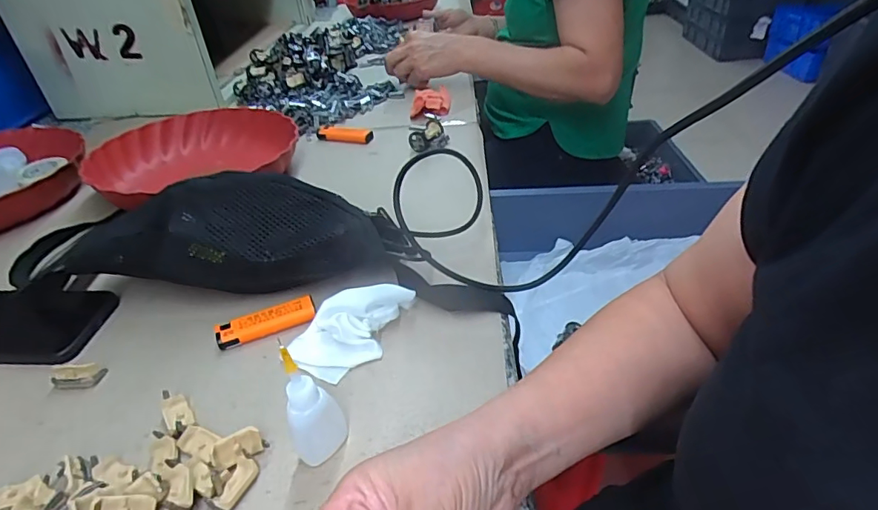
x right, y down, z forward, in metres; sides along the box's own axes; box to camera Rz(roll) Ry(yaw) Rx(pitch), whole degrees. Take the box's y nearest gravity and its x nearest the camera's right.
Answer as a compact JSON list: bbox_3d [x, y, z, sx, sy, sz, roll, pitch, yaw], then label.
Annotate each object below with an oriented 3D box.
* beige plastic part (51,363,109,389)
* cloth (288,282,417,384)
[{"bbox_3d":[-0.283,0.093,0.395,0.036,0.016,0.016,-8,38,-4],"label":"beige plastic part"},{"bbox_3d":[-0.065,0.056,0.399,0.103,0.033,0.052,-21,41,-19],"label":"cloth"}]

